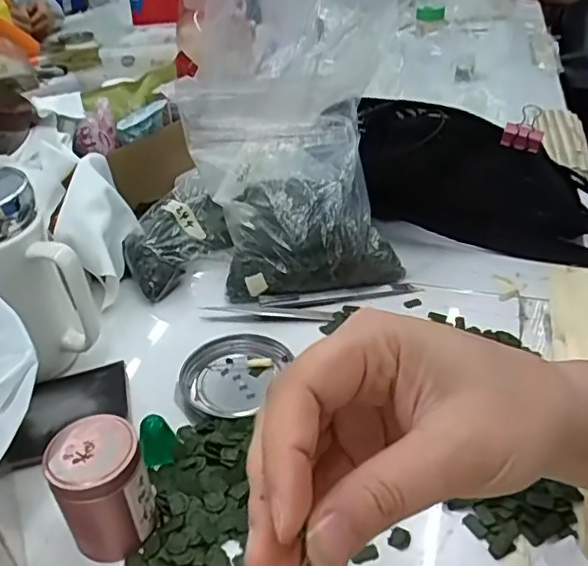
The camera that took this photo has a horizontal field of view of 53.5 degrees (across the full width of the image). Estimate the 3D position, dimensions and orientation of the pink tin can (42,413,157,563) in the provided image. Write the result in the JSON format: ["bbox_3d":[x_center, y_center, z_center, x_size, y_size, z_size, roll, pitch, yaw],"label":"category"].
[{"bbox_3d":[-0.098,0.107,0.301,0.042,0.064,0.044,-2,35,1],"label":"pink tin can"}]

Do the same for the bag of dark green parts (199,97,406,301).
[{"bbox_3d":[0.000,-0.076,0.495,0.141,0.045,0.177,-15,72,0],"label":"bag of dark green parts"}]

